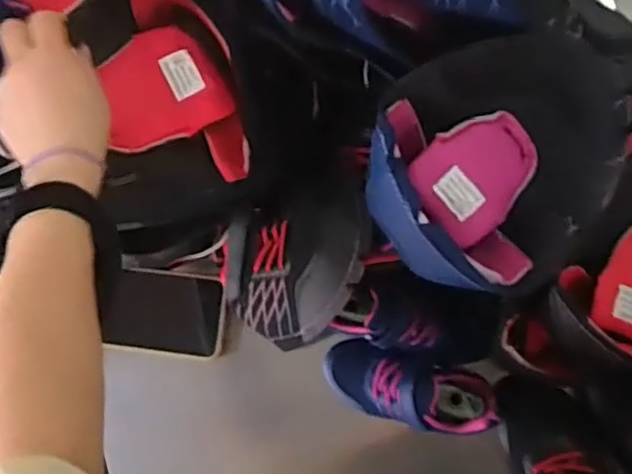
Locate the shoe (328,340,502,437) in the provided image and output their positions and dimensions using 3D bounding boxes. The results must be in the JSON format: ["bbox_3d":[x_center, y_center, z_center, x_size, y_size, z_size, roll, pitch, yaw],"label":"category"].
[{"bbox_3d":[0.075,0.129,0.565,0.148,0.057,0.065,14,85,23],"label":"shoe"}]

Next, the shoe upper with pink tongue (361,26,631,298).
[{"bbox_3d":[0.125,-0.054,0.479,0.164,0.046,0.186,30,87,9],"label":"shoe upper with pink tongue"}]

